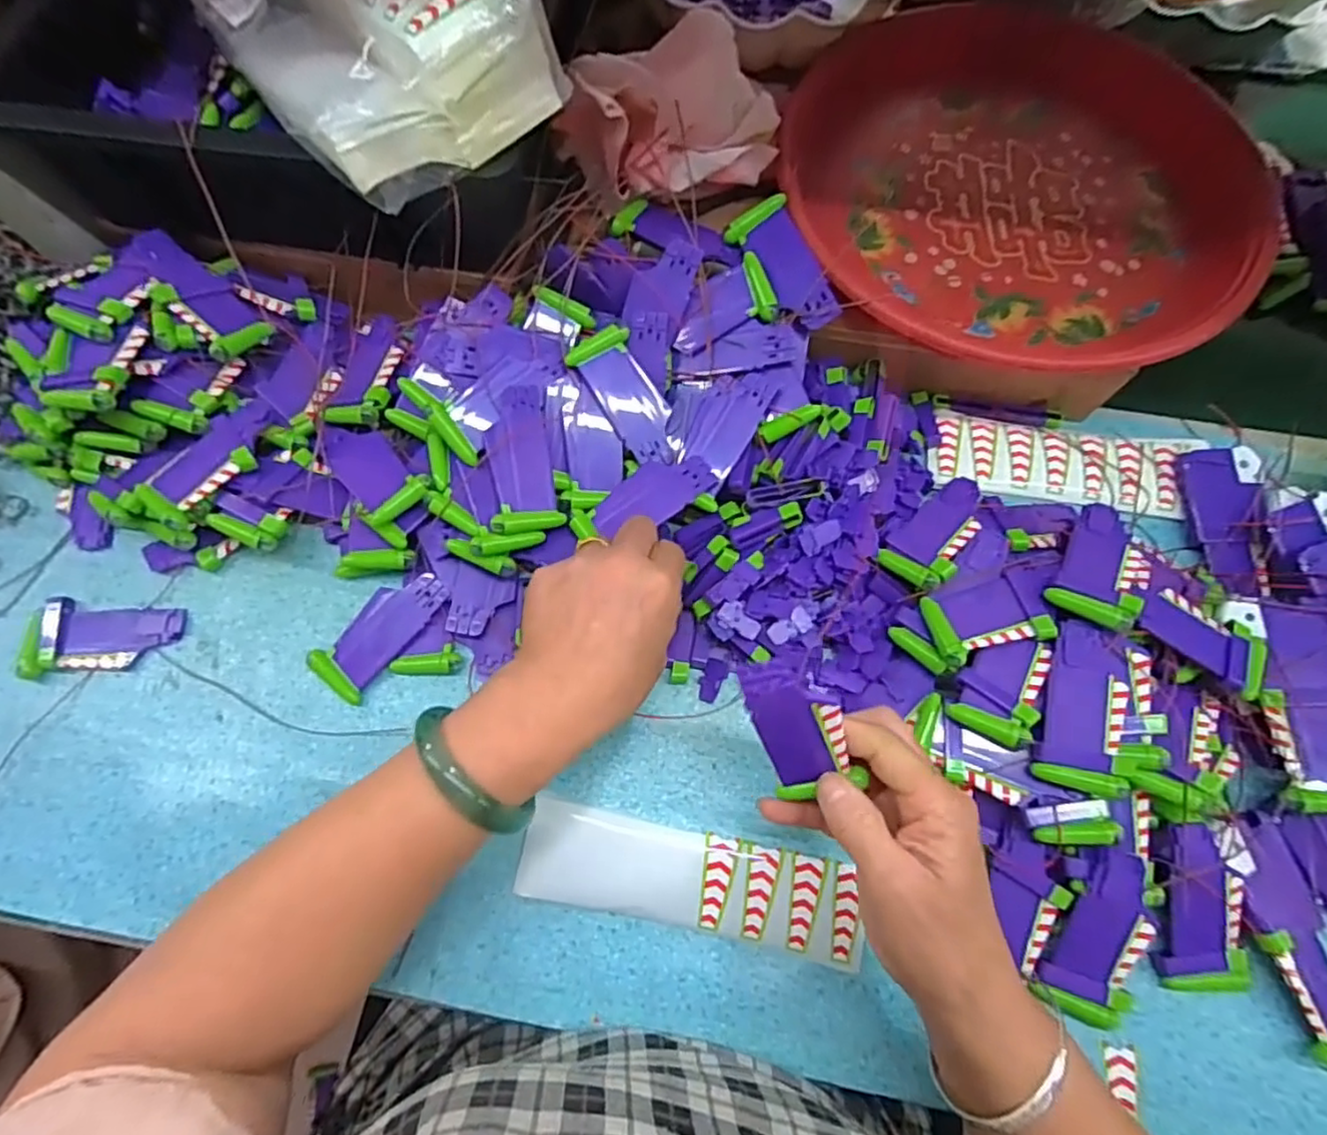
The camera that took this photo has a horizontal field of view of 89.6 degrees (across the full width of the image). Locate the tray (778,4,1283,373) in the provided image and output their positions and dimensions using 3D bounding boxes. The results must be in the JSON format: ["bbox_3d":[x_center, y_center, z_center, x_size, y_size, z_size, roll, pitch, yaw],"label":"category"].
[{"bbox_3d":[0.234,-0.267,0.456,0.307,0.032,0.335,0,70,0],"label":"tray"}]

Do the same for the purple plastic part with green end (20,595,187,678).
[{"bbox_3d":[-0.347,0.044,0.415,0.088,0.010,0.047,1,70,0],"label":"purple plastic part with green end"}]

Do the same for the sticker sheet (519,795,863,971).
[{"bbox_3d":[0.016,0.174,0.372,0.187,0.006,0.051,11,77,5],"label":"sticker sheet"}]

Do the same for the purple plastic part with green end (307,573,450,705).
[{"bbox_3d":[-0.173,0.039,0.411,0.039,0.018,0.087,38,74,12],"label":"purple plastic part with green end"}]

